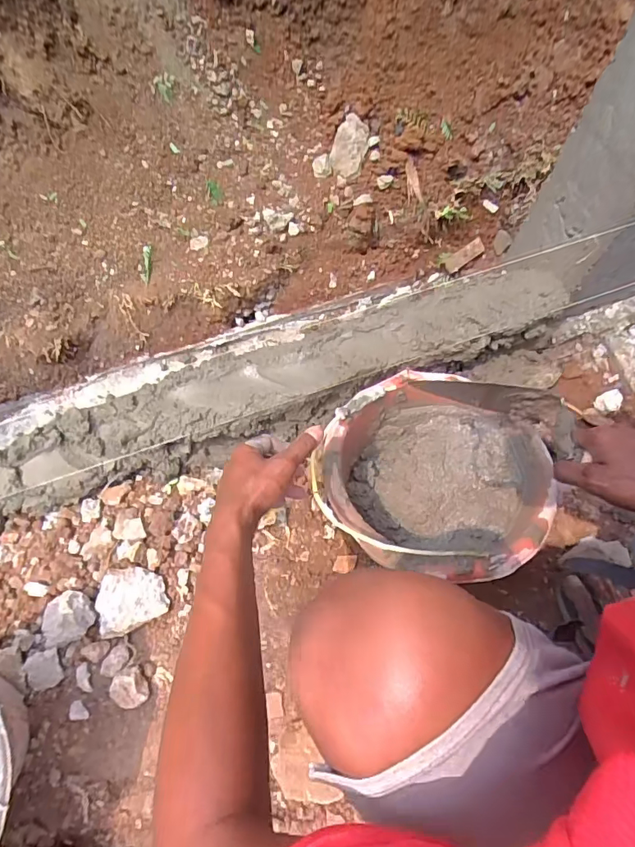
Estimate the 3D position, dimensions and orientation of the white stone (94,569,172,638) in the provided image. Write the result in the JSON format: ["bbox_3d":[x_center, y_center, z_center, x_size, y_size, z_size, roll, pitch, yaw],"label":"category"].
[{"bbox_3d":[-0.267,0.245,0.677,0.097,0.032,0.084,-21,69,-9],"label":"white stone"}]

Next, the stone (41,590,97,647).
[{"bbox_3d":[-0.353,0.264,0.659,0.080,0.045,0.067,-20,69,-9],"label":"stone"}]

